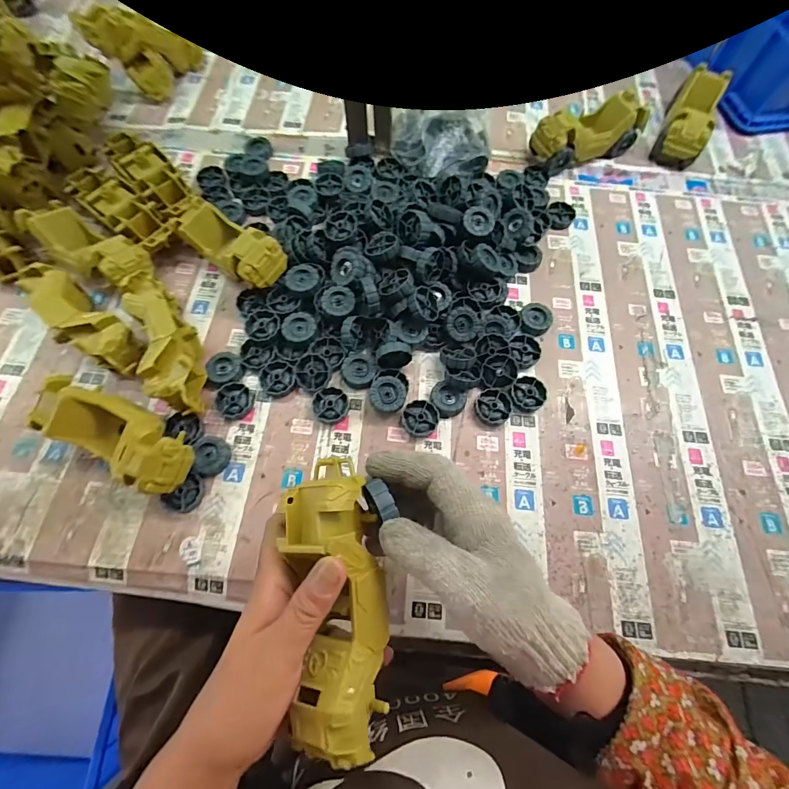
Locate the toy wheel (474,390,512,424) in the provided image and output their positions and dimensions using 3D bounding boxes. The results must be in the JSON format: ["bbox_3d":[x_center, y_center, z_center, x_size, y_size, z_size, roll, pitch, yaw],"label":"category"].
[{"bbox_3d":[0.107,0.013,0.413,0.038,0.009,0.037,0,69,0],"label":"toy wheel"}]

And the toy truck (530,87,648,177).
[{"bbox_3d":[0.272,-0.372,0.541,0.150,0.063,0.061,-22,70,-8],"label":"toy truck"}]

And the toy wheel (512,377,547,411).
[{"bbox_3d":[0.147,-0.001,0.421,0.036,0.012,0.039,0,69,0],"label":"toy wheel"}]

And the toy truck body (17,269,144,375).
[{"bbox_3d":[-0.339,-0.076,0.420,0.170,0.058,0.055,36,73,13],"label":"toy truck body"}]

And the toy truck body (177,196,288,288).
[{"bbox_3d":[-0.195,-0.179,0.436,0.159,0.045,0.059,39,74,14],"label":"toy truck body"}]

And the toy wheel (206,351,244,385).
[{"bbox_3d":[-0.185,-0.028,0.420,0.037,0.015,0.036,0,69,0],"label":"toy wheel"}]

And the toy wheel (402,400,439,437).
[{"bbox_3d":[0.027,0.026,0.405,0.037,0.011,0.038,0,69,0],"label":"toy wheel"}]

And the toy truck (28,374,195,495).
[{"bbox_3d":[-0.265,0.039,0.370,0.153,0.065,0.060,27,71,10],"label":"toy truck"}]

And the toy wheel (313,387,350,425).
[{"bbox_3d":[-0.067,0.011,0.405,0.036,0.011,0.036,0,69,0],"label":"toy wheel"}]

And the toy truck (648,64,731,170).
[{"bbox_3d":[0.432,-0.405,0.557,0.053,0.058,0.148,25,71,9],"label":"toy truck"}]

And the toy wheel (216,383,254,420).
[{"bbox_3d":[-0.170,0.007,0.409,0.035,0.015,0.038,0,69,0],"label":"toy wheel"}]

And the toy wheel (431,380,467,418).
[{"bbox_3d":[0.058,0.005,0.412,0.035,0.012,0.037,0,69,0],"label":"toy wheel"}]

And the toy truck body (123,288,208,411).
[{"bbox_3d":[-0.236,-0.045,0.406,0.053,0.058,0.153,-21,70,-8],"label":"toy truck body"}]

